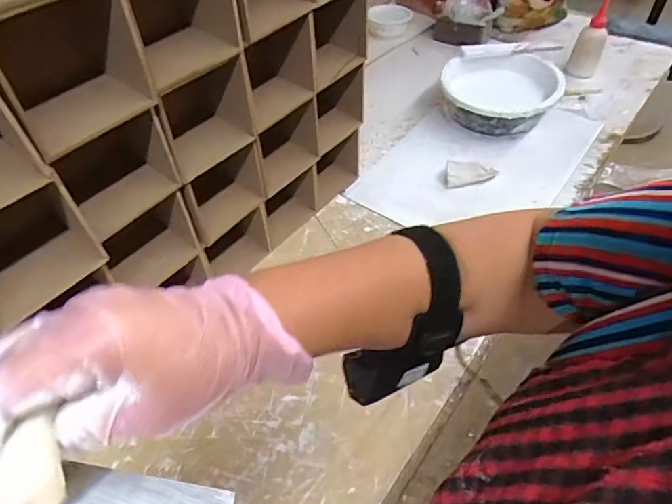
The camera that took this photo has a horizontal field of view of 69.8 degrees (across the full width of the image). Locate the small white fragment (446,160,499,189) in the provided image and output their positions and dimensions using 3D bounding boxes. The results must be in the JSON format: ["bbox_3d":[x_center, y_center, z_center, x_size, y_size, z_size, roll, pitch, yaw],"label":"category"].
[{"bbox_3d":[0.234,-0.136,0.833,0.086,0.011,0.045,-2,78,-5],"label":"small white fragment"}]

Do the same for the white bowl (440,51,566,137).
[{"bbox_3d":[0.315,-0.302,0.932,0.213,0.097,0.209,13,51,14],"label":"white bowl"}]

